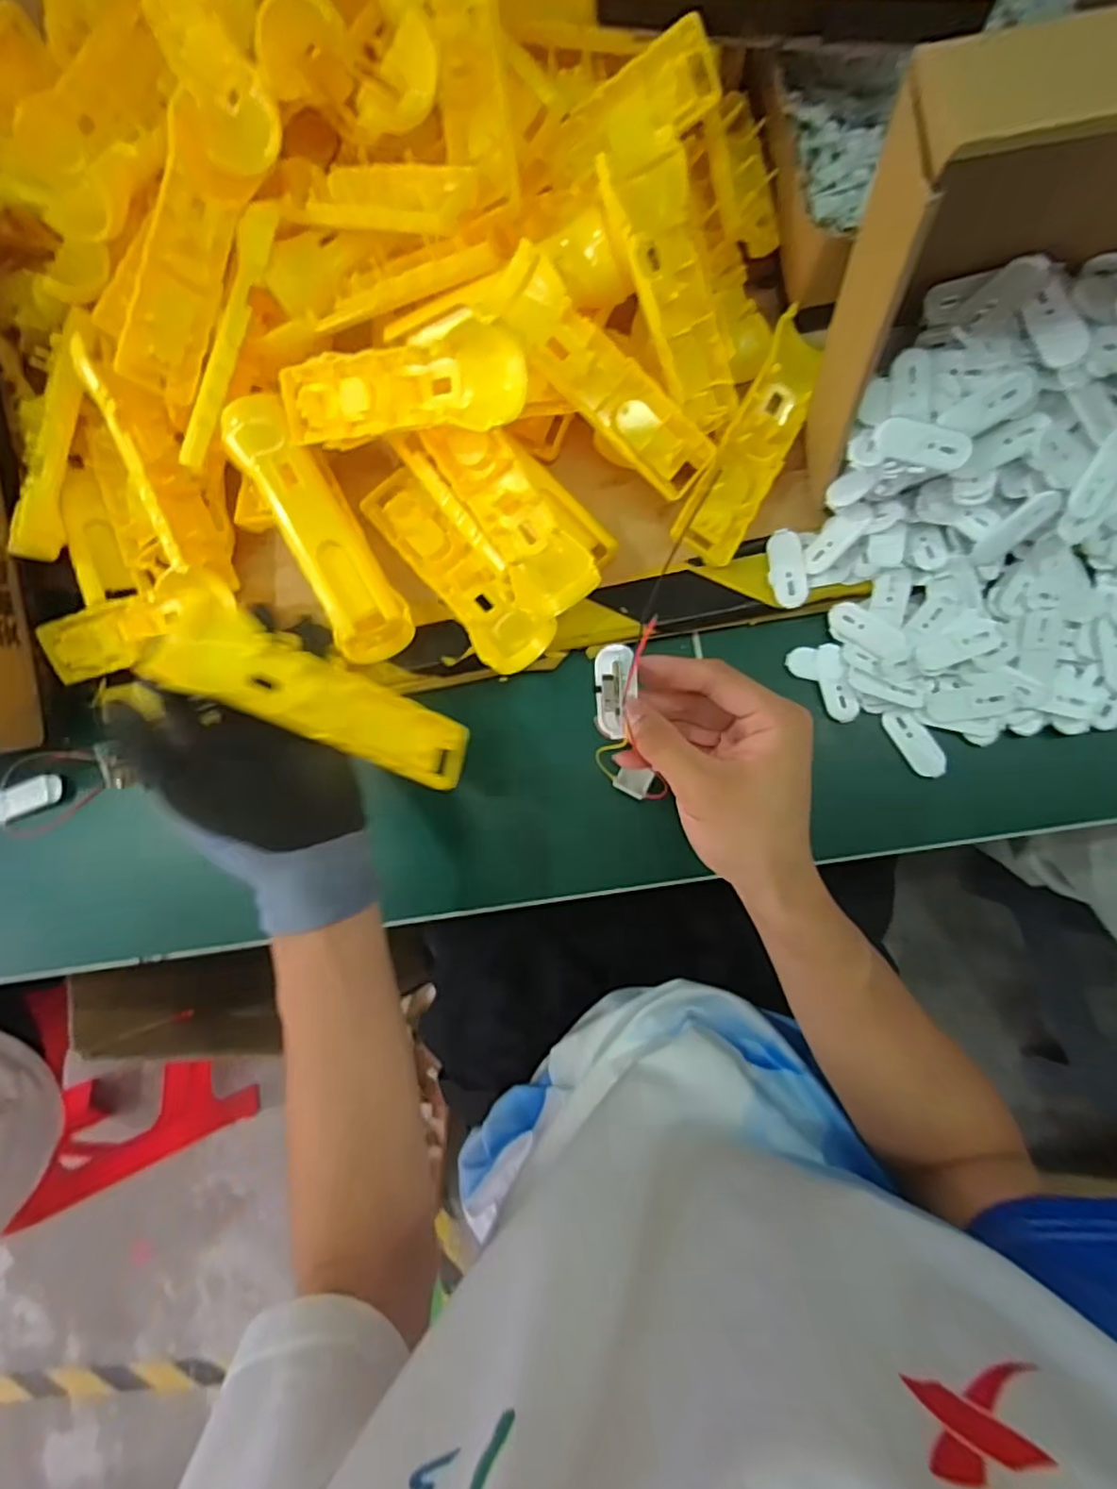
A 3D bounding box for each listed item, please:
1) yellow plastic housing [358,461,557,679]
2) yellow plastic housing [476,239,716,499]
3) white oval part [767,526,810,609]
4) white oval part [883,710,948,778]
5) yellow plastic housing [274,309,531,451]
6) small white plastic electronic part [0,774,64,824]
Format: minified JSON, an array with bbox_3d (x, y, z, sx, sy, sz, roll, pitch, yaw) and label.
[{"bbox_3d":[-0.070,-0.117,0.420,0.047,0.027,0.162,-43,80,1],"label":"yellow plastic housing"},{"bbox_3d":[0.026,-0.220,0.385,0.163,0.020,0.041,44,93,-7],"label":"yellow plastic housing"},{"bbox_3d":[0.145,-0.111,0.404,0.021,0.004,0.050,-8,82,22],"label":"white oval part"},{"bbox_3d":[0.223,-0.001,0.399,0.020,0.004,0.047,-36,80,24],"label":"white oval part"},{"bbox_3d":[-0.096,-0.202,0.365,0.162,0.018,0.046,4,118,24],"label":"yellow plastic housing"},{"bbox_3d":[-0.393,0.039,0.472,0.056,0.005,0.024,-21,86,5],"label":"small white plastic electronic part"}]

